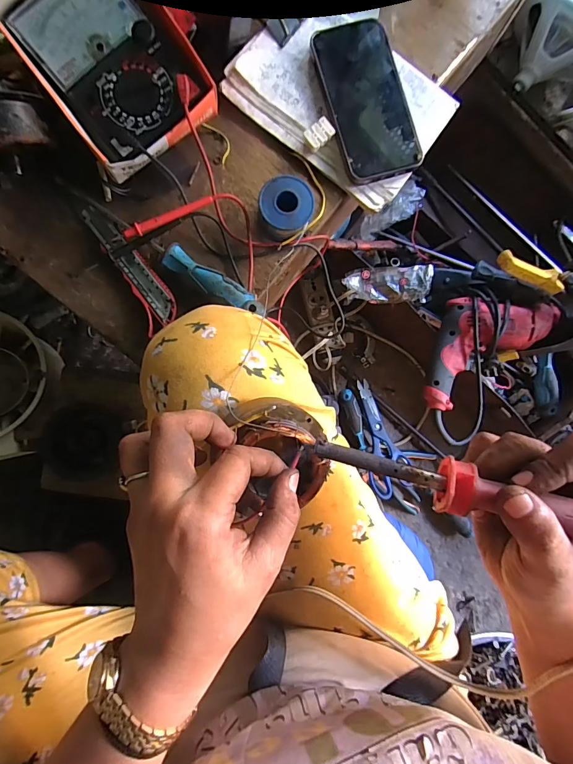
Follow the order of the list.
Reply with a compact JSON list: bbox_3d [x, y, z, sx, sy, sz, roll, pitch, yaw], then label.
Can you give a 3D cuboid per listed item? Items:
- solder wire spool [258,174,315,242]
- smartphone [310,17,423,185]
[{"bbox_3d":[-0.001,-0.175,0.385,0.052,0.034,0.053,0,86,-4],"label":"solder wire spool"},{"bbox_3d":[0.083,-0.292,0.395,0.079,0.017,0.158,-15,87,-5],"label":"smartphone"}]

